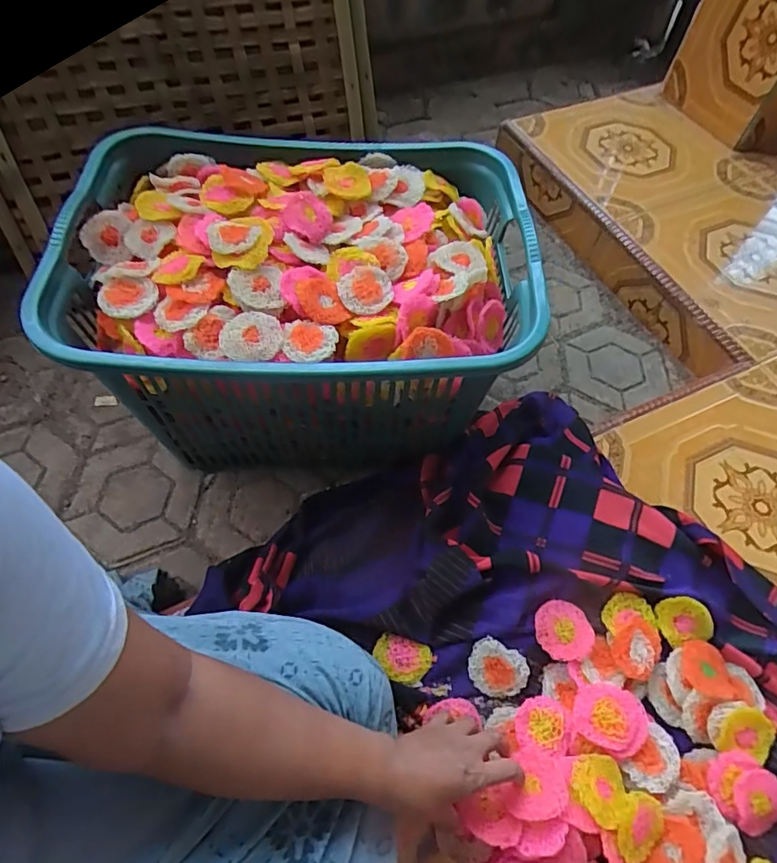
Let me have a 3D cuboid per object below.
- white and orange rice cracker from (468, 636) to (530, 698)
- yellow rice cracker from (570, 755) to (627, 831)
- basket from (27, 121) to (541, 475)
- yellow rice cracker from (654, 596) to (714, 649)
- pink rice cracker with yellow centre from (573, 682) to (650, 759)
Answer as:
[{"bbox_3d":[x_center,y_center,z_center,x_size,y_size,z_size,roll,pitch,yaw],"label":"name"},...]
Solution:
[{"bbox_3d":[0.129,0.283,0.615,0.068,0.008,0.059,29,89,15],"label":"white and orange rice cracker"},{"bbox_3d":[0.219,0.368,0.537,0.053,0.009,0.061,25,47,24],"label":"yellow rice cracker"},{"bbox_3d":[-0.115,-0.187,0.770,0.578,0.314,0.423,0,62,-1],"label":"basket"},{"bbox_3d":[0.364,0.233,0.639,0.063,0.008,0.055,-13,81,5],"label":"yellow rice cracker"},{"bbox_3d":[0.245,0.317,0.572,0.079,0.021,0.068,9,60,2],"label":"pink rice cracker with yellow centre"}]

